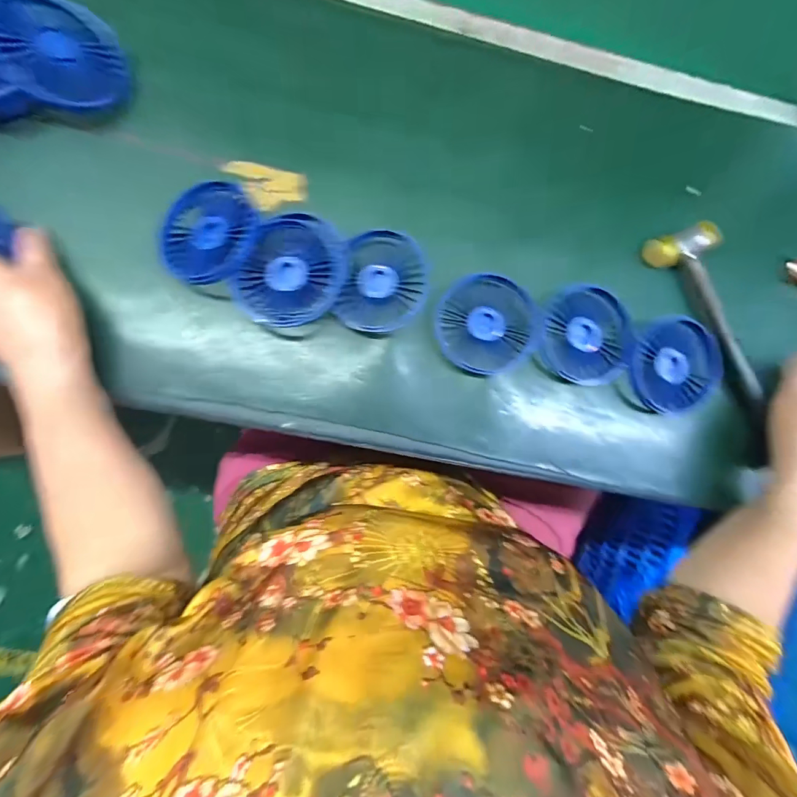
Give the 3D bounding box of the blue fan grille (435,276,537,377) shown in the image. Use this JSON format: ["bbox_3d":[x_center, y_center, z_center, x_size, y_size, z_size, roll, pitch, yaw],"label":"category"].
[{"bbox_3d":[0.078,-0.066,0.356,0.088,0.012,0.084,1,84,-7],"label":"blue fan grille"}]

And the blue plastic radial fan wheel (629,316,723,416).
[{"bbox_3d":[0.254,-0.029,0.371,0.087,0.028,0.079,44,81,-1],"label":"blue plastic radial fan wheel"}]

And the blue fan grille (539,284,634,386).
[{"bbox_3d":[0.170,-0.059,0.363,0.082,0.010,0.085,1,84,-7],"label":"blue fan grille"}]

